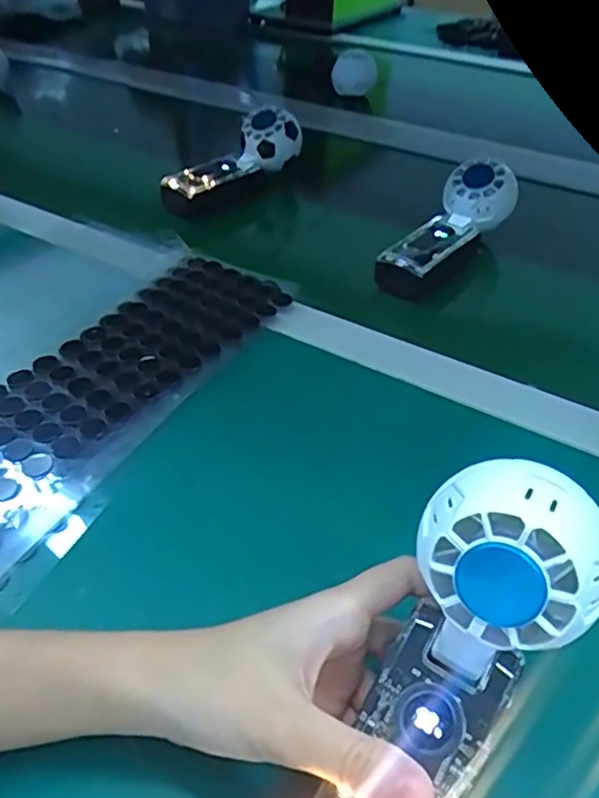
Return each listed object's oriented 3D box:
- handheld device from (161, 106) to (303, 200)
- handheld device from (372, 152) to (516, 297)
[{"bbox_3d":[-0.066,-0.243,0.608,0.040,0.051,0.152,33,54,30],"label":"handheld device"},{"bbox_3d":[0.125,-0.146,0.518,0.051,0.056,0.150,30,50,27],"label":"handheld device"}]

